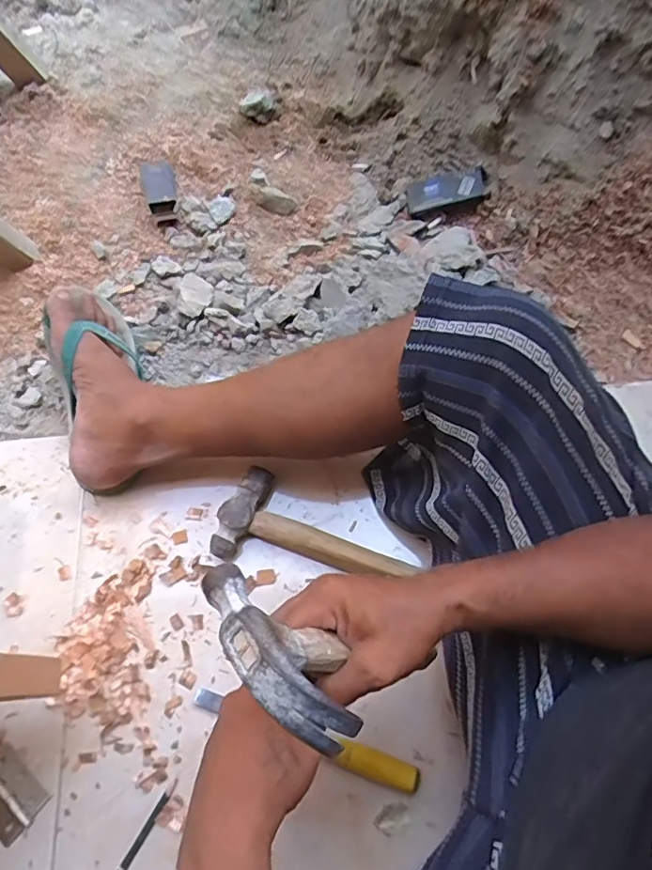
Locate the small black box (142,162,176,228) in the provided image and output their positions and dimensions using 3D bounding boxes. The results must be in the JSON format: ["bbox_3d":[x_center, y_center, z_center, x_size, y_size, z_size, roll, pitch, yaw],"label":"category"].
[{"bbox_3d":[-0.255,-0.380,0.819,0.049,0.027,0.133,-17,68,-4],"label":"small black box"}]

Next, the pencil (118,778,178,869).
[{"bbox_3d":[-0.178,0.390,0.525,0.009,0.005,0.096,28,72,13],"label":"pencil"}]

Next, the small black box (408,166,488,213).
[{"bbox_3d":[0.170,-0.343,0.749,0.109,0.021,0.044,-1,67,23],"label":"small black box"}]

